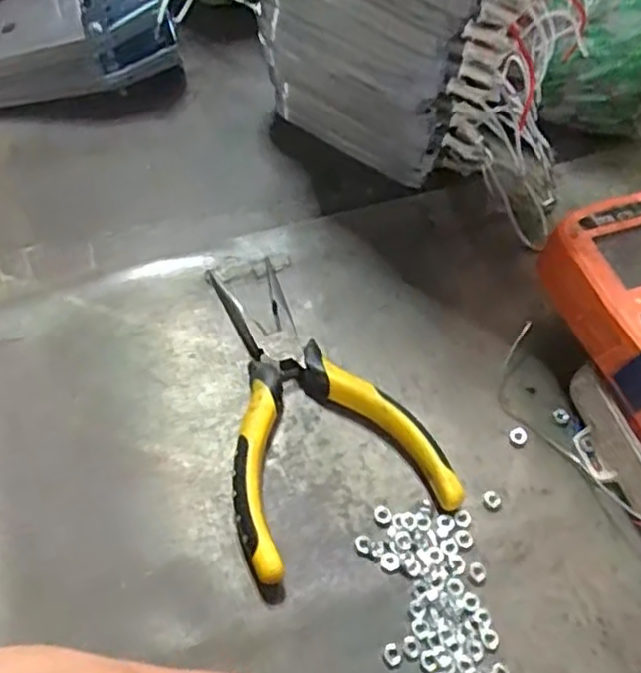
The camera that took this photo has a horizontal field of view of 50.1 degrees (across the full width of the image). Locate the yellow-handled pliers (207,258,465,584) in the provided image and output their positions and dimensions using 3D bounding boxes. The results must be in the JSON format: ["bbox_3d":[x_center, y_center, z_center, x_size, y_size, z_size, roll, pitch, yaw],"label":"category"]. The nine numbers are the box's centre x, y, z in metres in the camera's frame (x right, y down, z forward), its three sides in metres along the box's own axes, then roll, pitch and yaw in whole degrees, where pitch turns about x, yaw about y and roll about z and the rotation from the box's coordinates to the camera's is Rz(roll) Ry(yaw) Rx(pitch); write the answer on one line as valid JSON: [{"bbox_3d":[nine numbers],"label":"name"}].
[{"bbox_3d":[-0.011,0.023,0.305,0.089,0.020,0.145,-19,62,-14],"label":"yellow-handled pliers"}]

